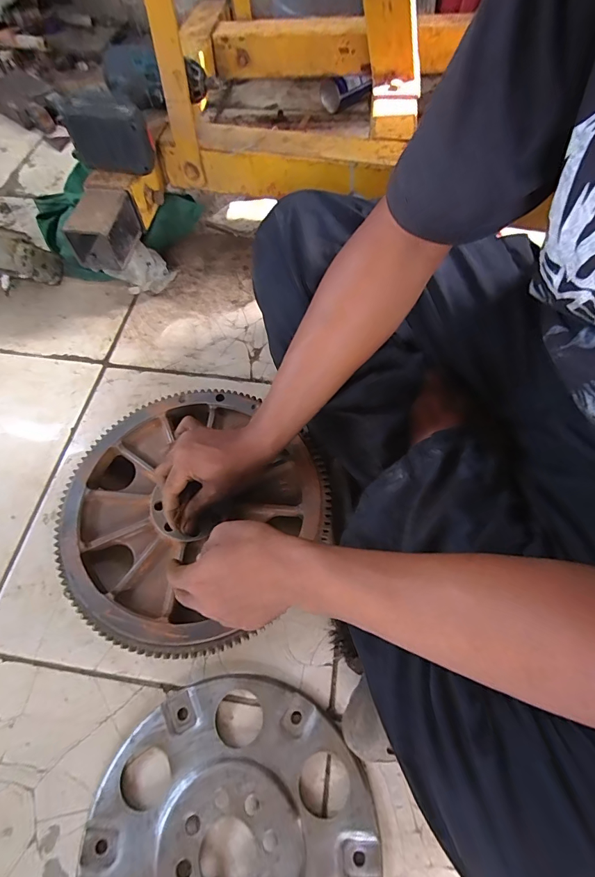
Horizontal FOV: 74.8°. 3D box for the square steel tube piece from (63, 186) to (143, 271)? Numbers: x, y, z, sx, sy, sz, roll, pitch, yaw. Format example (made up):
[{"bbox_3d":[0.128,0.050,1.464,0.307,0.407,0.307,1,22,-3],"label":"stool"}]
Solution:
[{"bbox_3d":[-0.285,-0.306,0.575,0.068,0.075,0.101,8,63,5],"label":"square steel tube piece"}]

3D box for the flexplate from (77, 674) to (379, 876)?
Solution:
[{"bbox_3d":[-0.061,0.370,0.349,0.253,0.013,0.260,0,62,1],"label":"flexplate"}]

